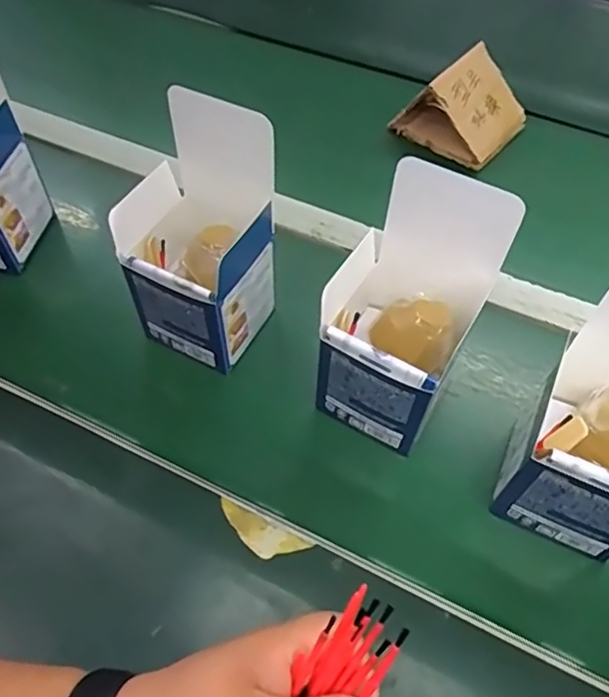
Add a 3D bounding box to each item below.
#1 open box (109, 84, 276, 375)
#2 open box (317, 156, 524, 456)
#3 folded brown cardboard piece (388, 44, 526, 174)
[{"bbox_3d":[-0.074,-0.082,0.436,0.090,0.164,0.108,25,58,16],"label":"open box"},{"bbox_3d":[0.065,-0.020,0.389,0.088,0.174,0.090,25,58,15],"label":"open box"},{"bbox_3d":[0.174,-0.263,0.626,0.108,0.073,0.103,39,63,23],"label":"folded brown cardboard piece"}]

